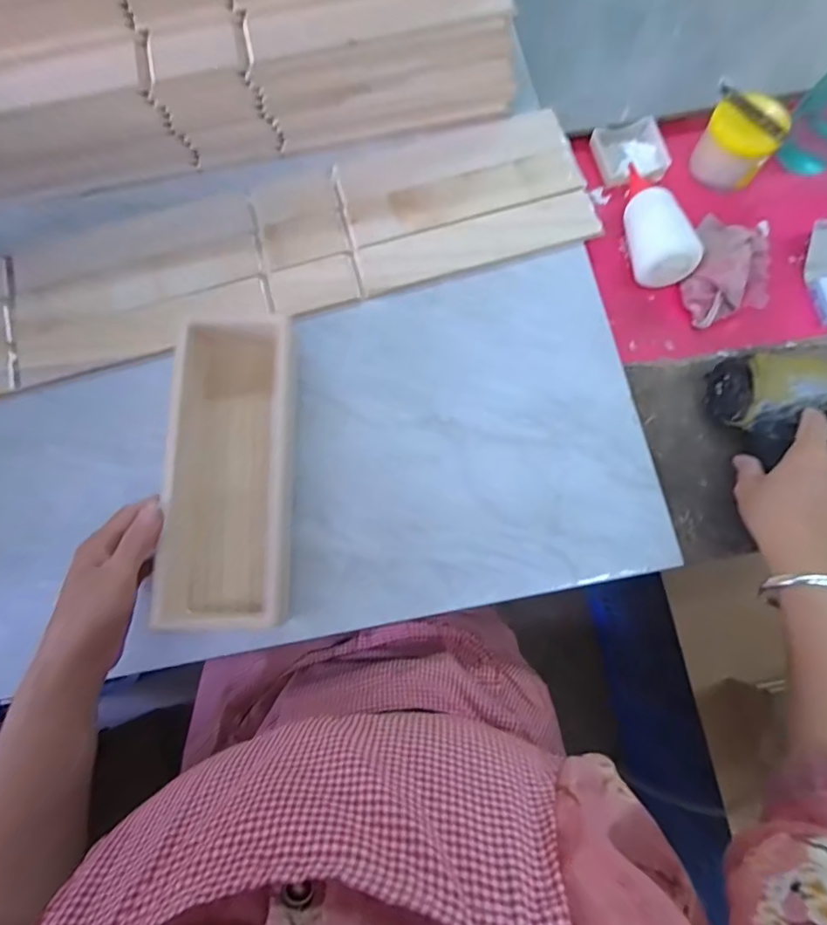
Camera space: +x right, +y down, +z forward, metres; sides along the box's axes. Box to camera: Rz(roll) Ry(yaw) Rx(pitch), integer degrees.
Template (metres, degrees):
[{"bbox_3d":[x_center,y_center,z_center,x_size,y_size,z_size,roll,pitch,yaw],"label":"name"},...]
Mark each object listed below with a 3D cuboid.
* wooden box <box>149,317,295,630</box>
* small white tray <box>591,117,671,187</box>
[{"bbox_3d":[-0.168,0.006,0.471,0.108,0.080,0.277,-1,78,0],"label":"wooden box"},{"bbox_3d":[0.260,-0.370,0.598,0.081,0.016,0.072,-13,76,-2],"label":"small white tray"}]

